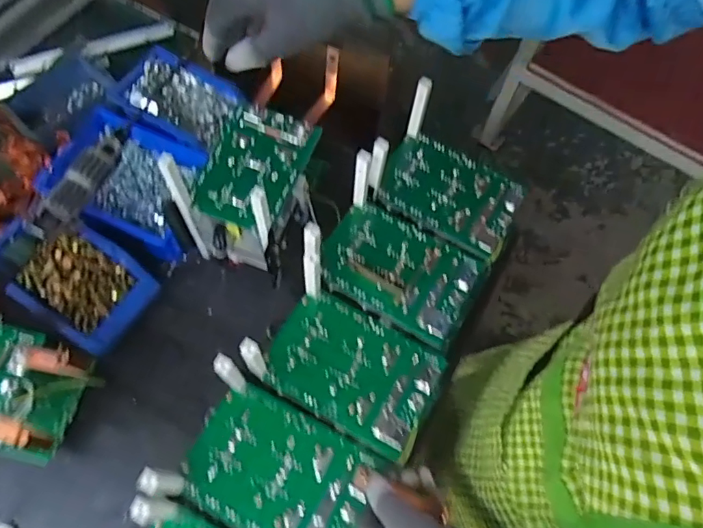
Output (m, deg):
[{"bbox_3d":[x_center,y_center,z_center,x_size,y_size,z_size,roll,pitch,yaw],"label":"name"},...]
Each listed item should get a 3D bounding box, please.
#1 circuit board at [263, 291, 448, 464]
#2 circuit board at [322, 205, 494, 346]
[{"bbox_3d":[0.003,0.105,0.513,0.165,0.010,0.114,28,67,9],"label":"circuit board"},{"bbox_3d":[0.053,0.004,0.558,0.166,0.016,0.119,26,66,8],"label":"circuit board"}]

